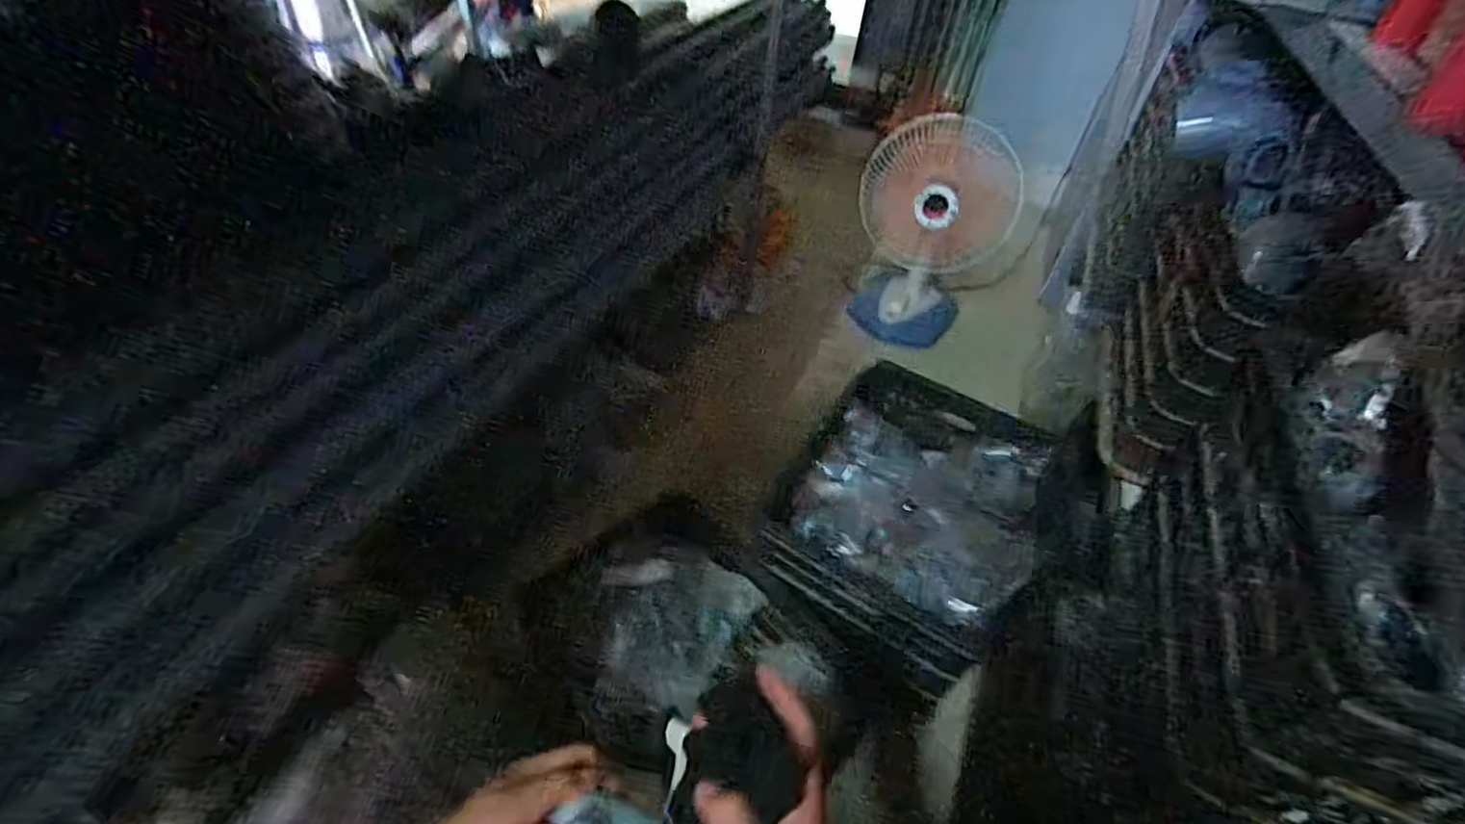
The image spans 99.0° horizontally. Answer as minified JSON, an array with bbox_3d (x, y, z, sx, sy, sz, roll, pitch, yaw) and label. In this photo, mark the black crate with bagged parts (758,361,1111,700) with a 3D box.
[{"bbox_3d":[0.332,0.150,1.049,0.444,0.162,0.500,30,49,22],"label":"black crate with bagged parts"}]

